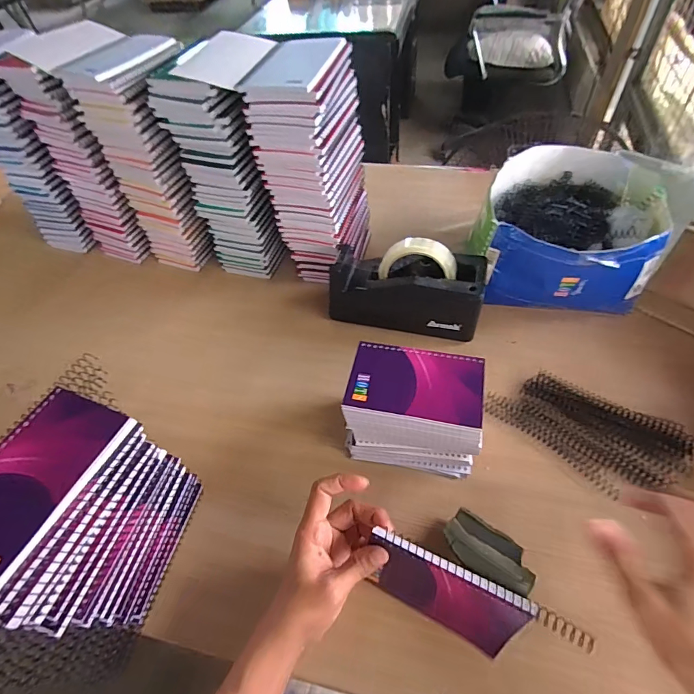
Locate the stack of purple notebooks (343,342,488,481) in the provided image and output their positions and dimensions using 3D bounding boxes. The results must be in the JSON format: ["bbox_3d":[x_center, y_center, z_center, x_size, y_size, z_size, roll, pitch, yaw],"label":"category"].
[{"bbox_3d":[0.069,0.067,0.430,0.129,0.109,0.085,7,54,11],"label":"stack of purple notebooks"}]

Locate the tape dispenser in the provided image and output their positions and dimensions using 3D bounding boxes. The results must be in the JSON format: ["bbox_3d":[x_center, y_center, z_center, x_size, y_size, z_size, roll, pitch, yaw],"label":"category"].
[{"bbox_3d":[0.076,-0.078,0.541,0.197,0.119,0.074,8,54,12],"label":"tape dispenser"}]

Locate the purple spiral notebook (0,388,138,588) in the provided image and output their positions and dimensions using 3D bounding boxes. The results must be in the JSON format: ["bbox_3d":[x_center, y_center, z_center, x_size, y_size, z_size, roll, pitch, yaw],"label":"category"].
[{"bbox_3d":[-0.224,0.090,0.282,0.083,0.011,0.129,17,56,18],"label":"purple spiral notebook"}]

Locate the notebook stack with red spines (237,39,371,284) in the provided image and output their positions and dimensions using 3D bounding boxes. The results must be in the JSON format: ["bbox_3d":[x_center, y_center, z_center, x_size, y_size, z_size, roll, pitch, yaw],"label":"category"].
[{"bbox_3d":[-0.039,-0.229,0.576,0.107,0.305,0.139,6,53,10],"label":"notebook stack with red spines"}]

